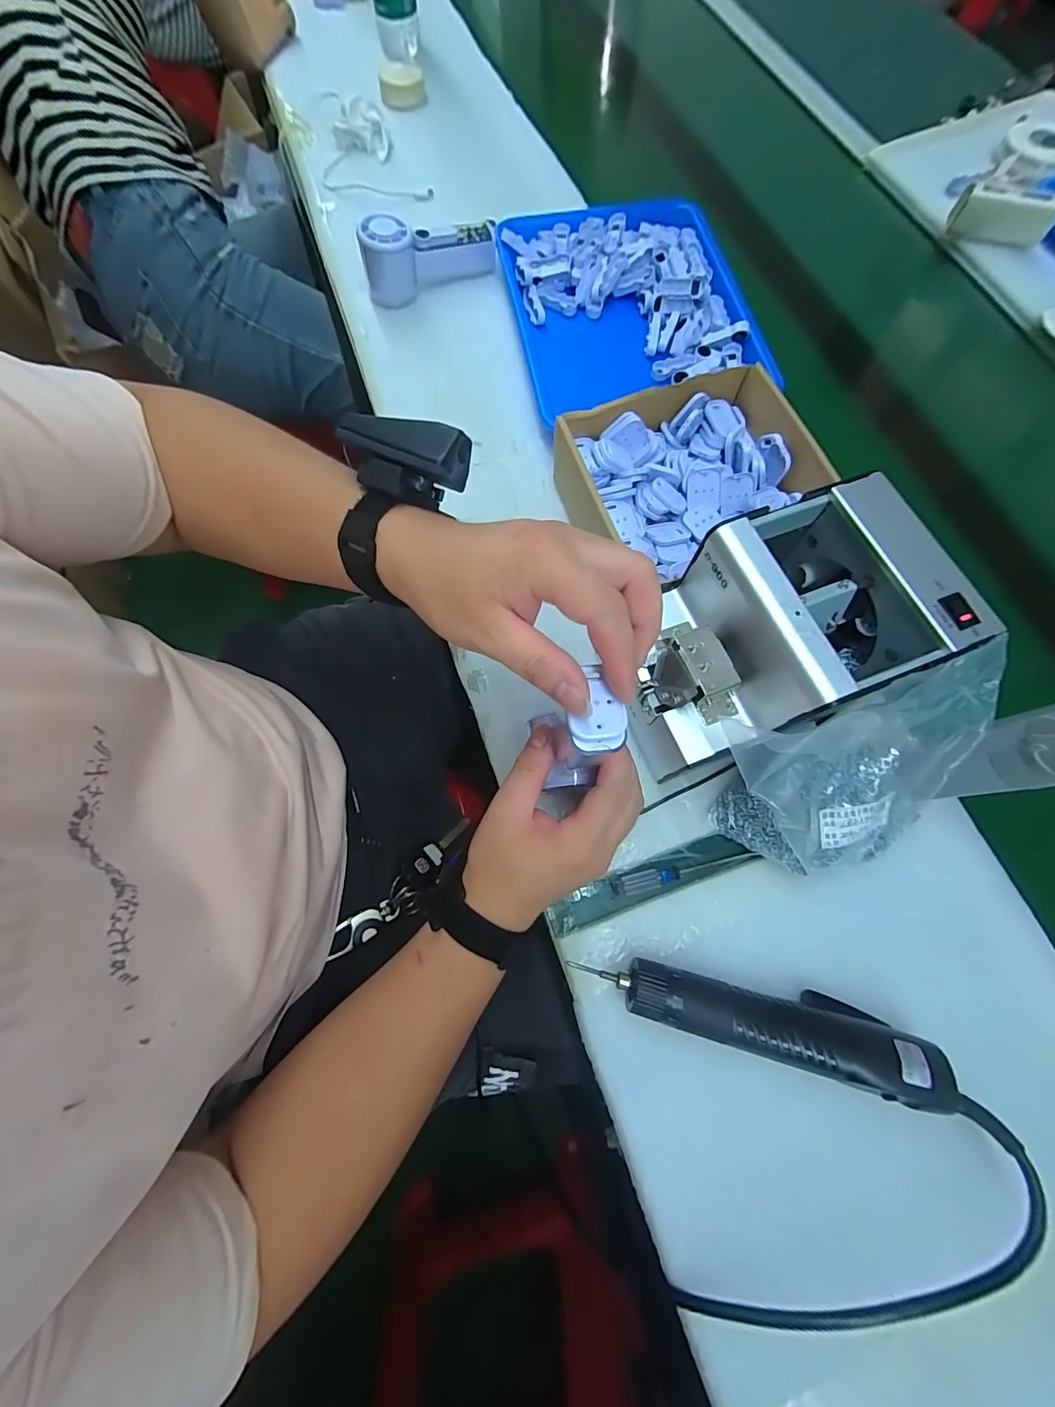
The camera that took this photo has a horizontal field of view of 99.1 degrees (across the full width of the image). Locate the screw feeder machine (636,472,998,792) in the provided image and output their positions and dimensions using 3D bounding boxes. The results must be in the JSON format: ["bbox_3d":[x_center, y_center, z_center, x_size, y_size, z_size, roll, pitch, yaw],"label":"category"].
[{"bbox_3d":[0.159,-0.044,0.314,0.175,0.122,0.123,-21,73,-6],"label":"screw feeder machine"}]

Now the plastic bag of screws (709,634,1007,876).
[{"bbox_3d":[0.211,0.053,0.297,0.148,0.135,0.110,-12,73,-3],"label":"plastic bag of screws"}]

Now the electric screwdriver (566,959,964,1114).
[{"bbox_3d":[0.155,0.209,0.300,0.229,0.036,0.045,16,73,6],"label":"electric screwdriver"}]

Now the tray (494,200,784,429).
[{"bbox_3d":[0.112,-0.459,0.515,0.258,0.032,0.295,-13,73,-4],"label":"tray"}]

